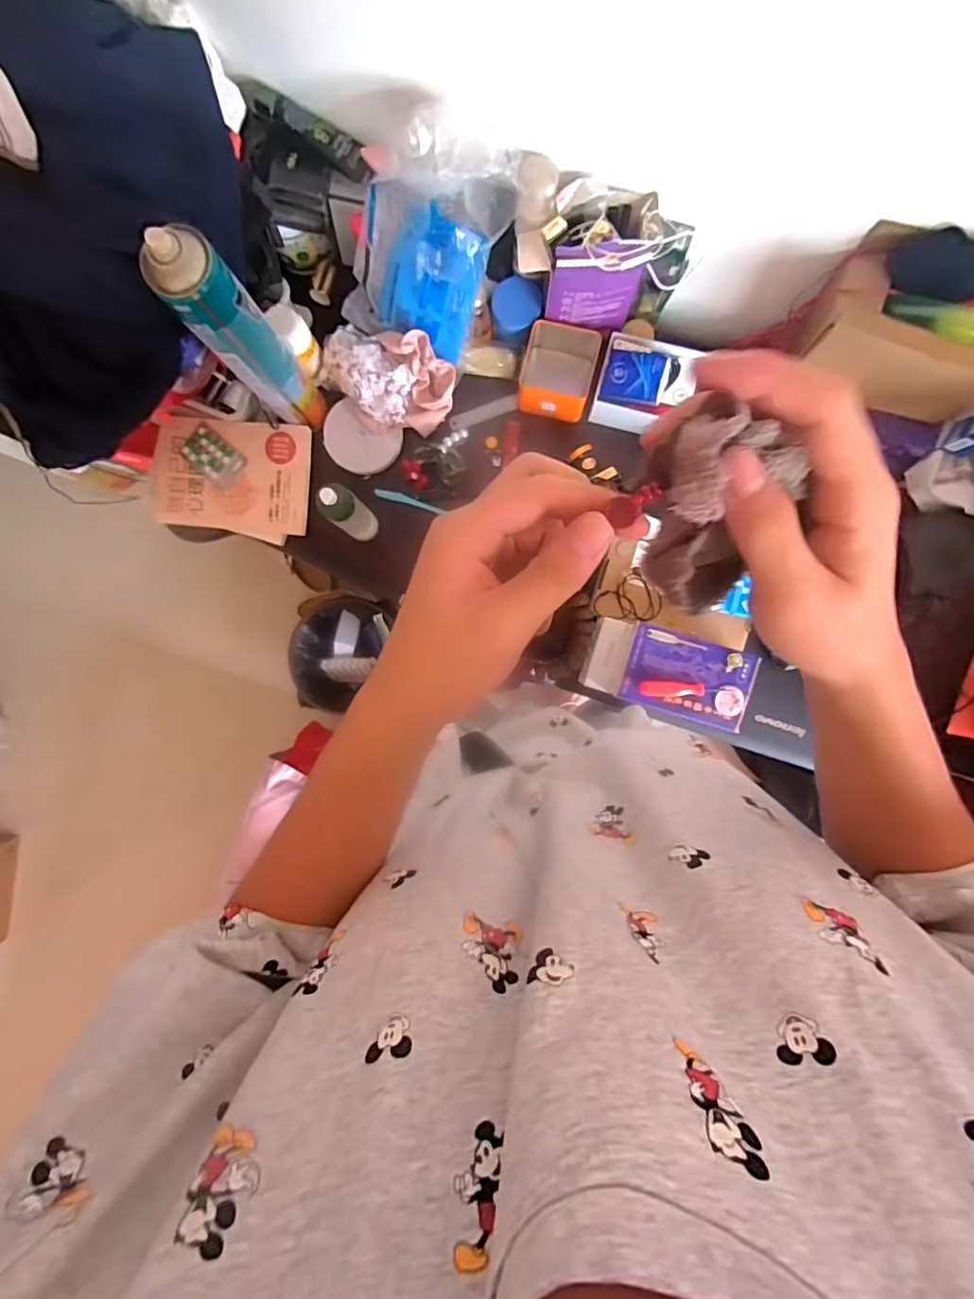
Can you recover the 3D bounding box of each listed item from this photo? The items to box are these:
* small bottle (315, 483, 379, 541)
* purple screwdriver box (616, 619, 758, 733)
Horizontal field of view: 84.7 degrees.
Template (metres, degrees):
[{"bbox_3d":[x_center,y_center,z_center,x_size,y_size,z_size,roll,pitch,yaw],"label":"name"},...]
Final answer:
[{"bbox_3d":[-0.167,-0.169,0.669,0.049,0.135,0.047,0,90,2],"label":"small bottle"},{"bbox_3d":[0.233,0.031,0.613,0.141,0.017,0.091,17,91,2],"label":"purple screwdriver box"}]

